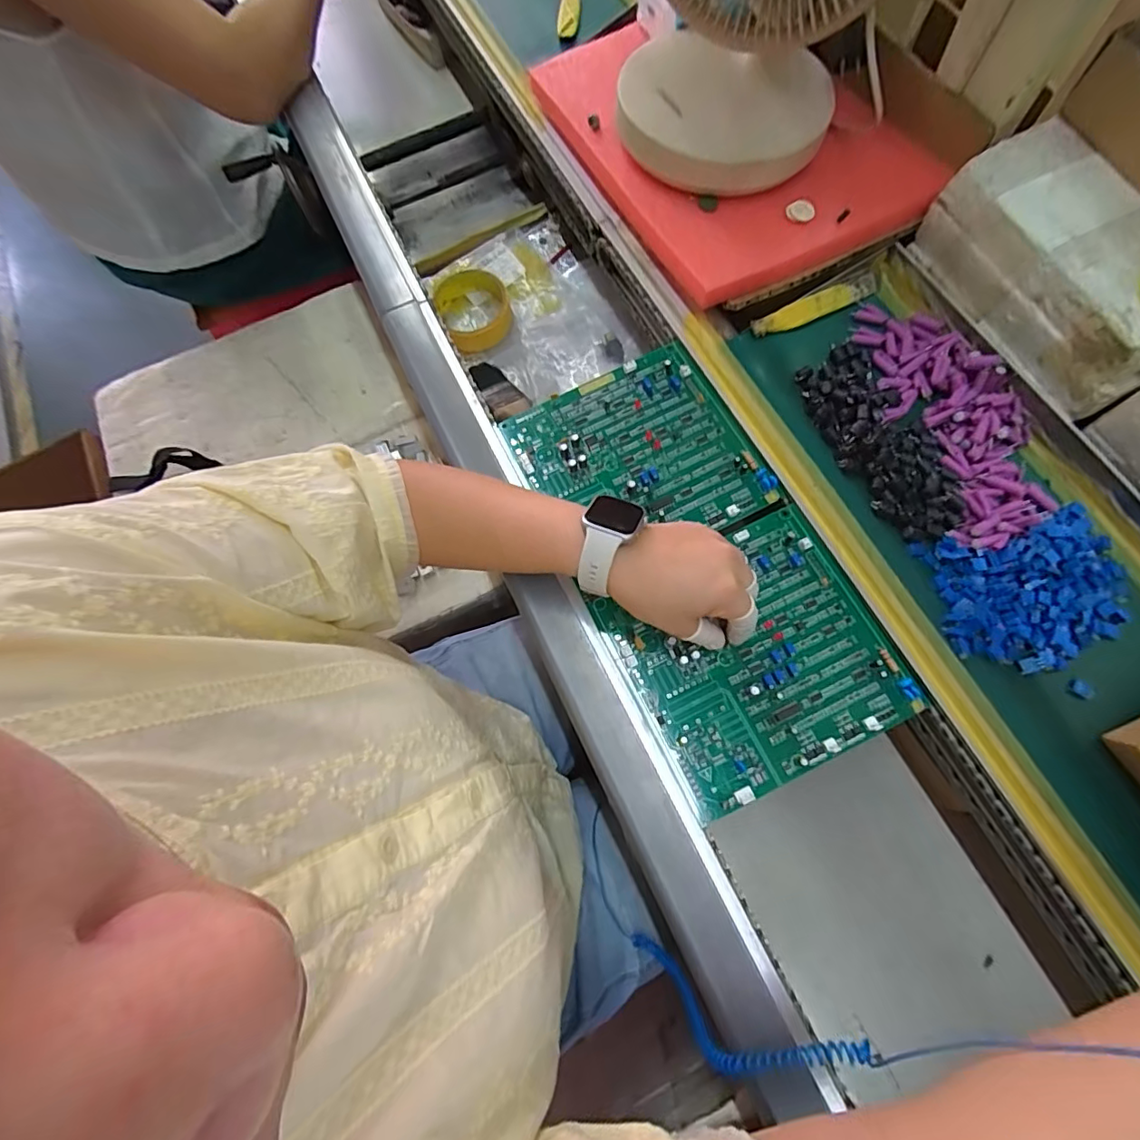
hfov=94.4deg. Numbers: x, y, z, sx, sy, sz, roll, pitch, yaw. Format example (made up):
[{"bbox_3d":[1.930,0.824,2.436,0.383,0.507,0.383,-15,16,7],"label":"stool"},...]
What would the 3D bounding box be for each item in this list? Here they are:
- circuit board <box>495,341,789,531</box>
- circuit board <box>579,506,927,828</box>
[{"bbox_3d":[0.055,-0.097,0.456,0.184,0.014,0.174,-24,74,-6],"label":"circuit board"},{"bbox_3d":[0.136,0.064,0.398,0.180,0.014,0.175,-26,74,-6],"label":"circuit board"}]

